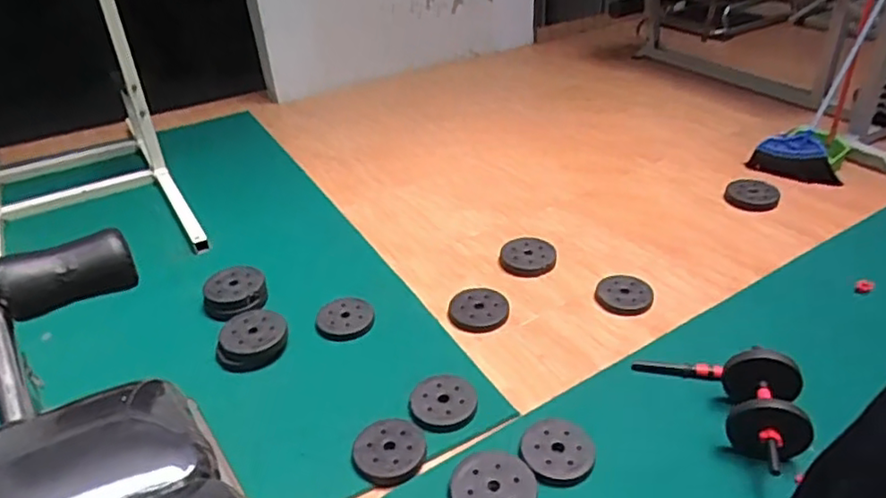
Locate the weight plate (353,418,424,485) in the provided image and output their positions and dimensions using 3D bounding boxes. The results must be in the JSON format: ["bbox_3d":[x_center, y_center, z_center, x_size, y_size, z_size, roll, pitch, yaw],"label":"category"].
[{"bbox_3d":[-0.135,0.490,1.557,0.179,0.041,0.175,-2,33,1],"label":"weight plate"}]

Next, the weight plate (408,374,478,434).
[{"bbox_3d":[0.000,0.401,1.674,0.170,0.026,0.193,4,34,11],"label":"weight plate"}]

